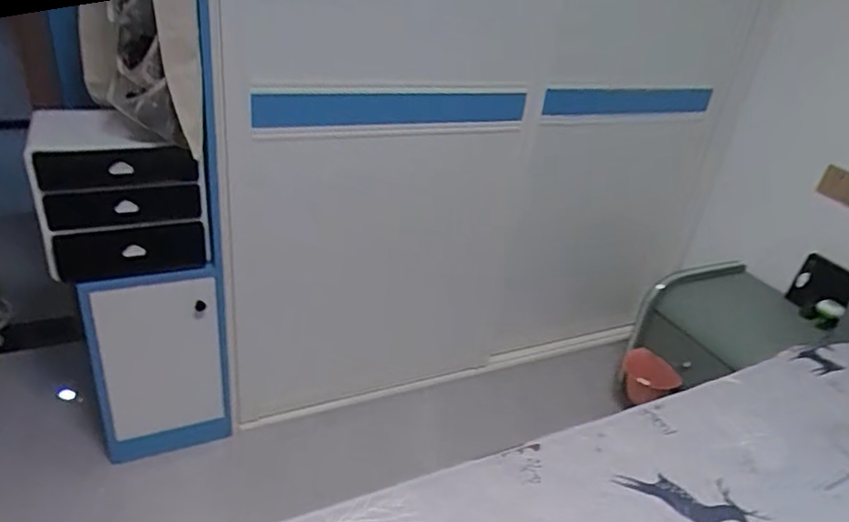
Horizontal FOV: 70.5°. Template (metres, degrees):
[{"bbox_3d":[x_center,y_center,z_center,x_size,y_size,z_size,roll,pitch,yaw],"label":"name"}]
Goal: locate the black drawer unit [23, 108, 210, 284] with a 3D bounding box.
[{"bbox_3d":[-0.802,-0.197,1.585,0.366,0.321,0.383,-10,34,-25],"label":"black drawer unit"}]

